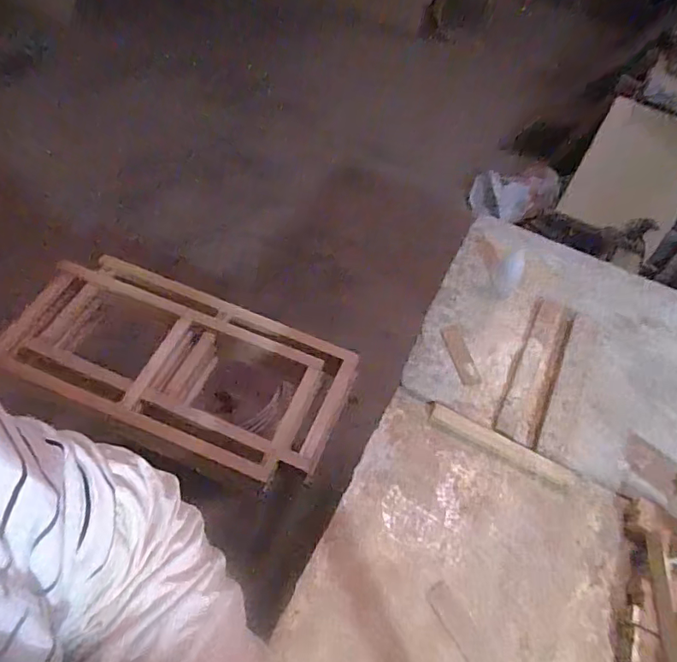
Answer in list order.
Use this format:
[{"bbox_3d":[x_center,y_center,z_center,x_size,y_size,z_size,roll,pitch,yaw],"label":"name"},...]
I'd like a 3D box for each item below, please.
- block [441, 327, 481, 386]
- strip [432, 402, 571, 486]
[{"bbox_3d":[0.164,0.032,0.677,0.026,0.004,0.090,-11,61,-11],"label":"block"},{"bbox_3d":[0.195,0.138,0.612,0.178,0.007,0.023,27,61,11],"label":"strip"}]

